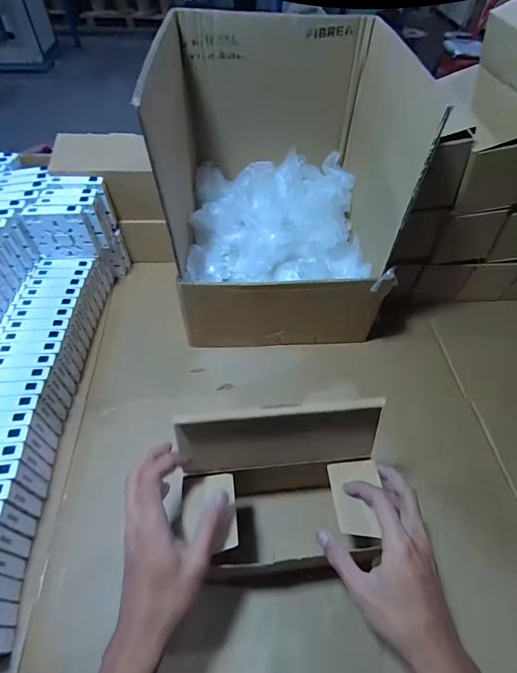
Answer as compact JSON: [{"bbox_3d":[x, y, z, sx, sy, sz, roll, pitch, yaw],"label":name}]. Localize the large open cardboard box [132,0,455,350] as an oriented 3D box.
[{"bbox_3d":[0.030,-0.212,0.575,0.298,0.384,0.306,-1,53,-3],"label":"large open cardboard box"}]

